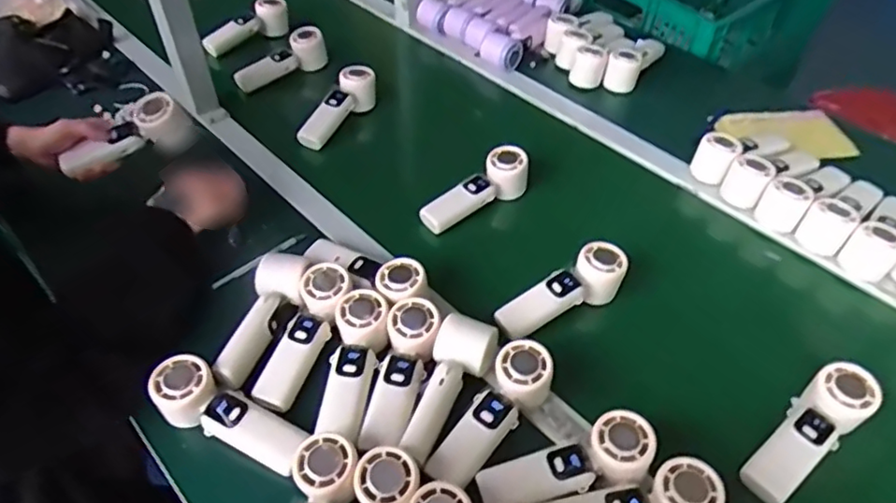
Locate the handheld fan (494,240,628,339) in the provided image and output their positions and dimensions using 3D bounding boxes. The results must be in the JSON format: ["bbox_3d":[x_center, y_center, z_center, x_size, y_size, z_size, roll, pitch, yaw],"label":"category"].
[{"bbox_3d":[0.134,0.051,0.718,0.167,0.042,0.051,-29,53,-9],"label":"handheld fan"}]

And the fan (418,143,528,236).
[{"bbox_3d":[0.035,-0.084,0.823,0.163,0.056,0.046,-28,54,-25],"label":"fan"}]

